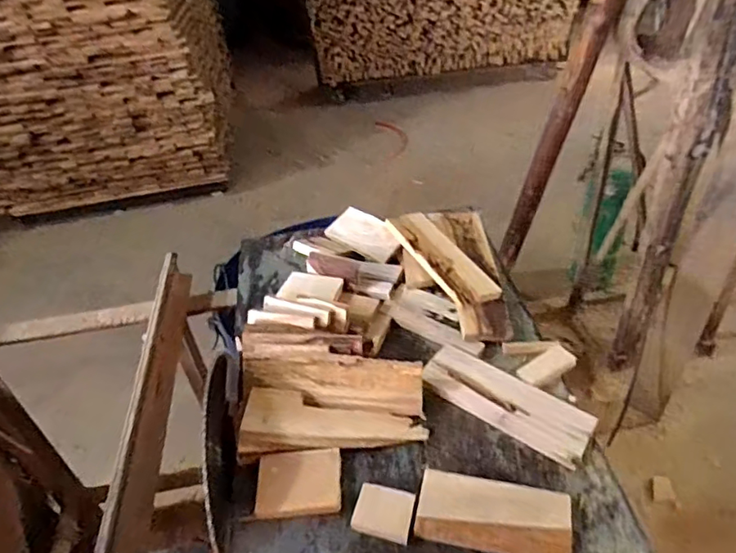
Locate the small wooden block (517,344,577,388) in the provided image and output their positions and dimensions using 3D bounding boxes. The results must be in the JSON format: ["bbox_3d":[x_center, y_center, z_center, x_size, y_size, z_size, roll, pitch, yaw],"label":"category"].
[{"bbox_3d":[0.225,0.113,0.688,0.073,0.011,0.035,-26,43,-21],"label":"small wooden block"}]

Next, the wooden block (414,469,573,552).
[{"bbox_3d":[0.126,0.241,0.554,0.148,0.020,0.067,6,42,15],"label":"wooden block"}]

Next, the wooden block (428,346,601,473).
[{"bbox_3d":[0.164,0.147,0.656,0.200,0.019,0.072,23,48,31],"label":"wooden block"}]

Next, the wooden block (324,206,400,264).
[{"bbox_3d":[-0.004,-0.070,0.902,0.119,0.016,0.068,27,75,18],"label":"wooden block"}]

